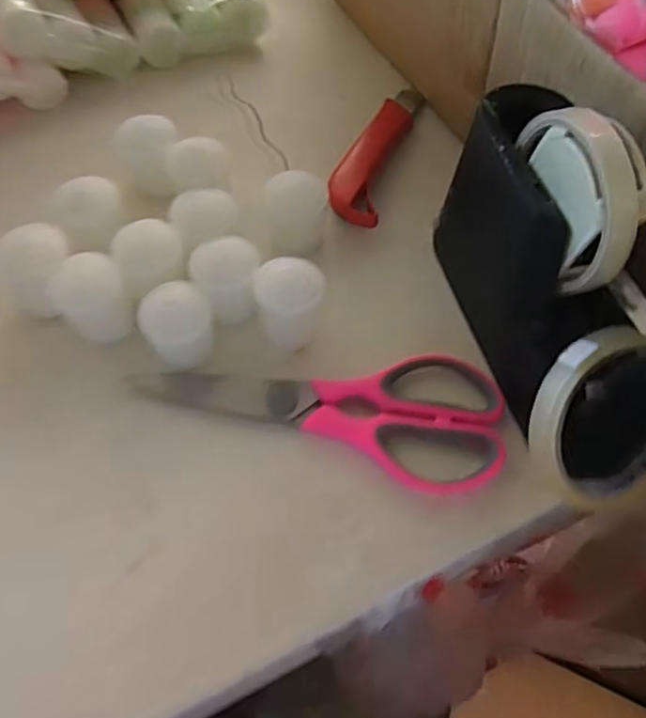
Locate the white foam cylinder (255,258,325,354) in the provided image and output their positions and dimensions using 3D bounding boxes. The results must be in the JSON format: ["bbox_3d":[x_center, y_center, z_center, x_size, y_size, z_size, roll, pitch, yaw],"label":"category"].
[{"bbox_3d":[-0.019,-0.028,0.354,0.036,0.036,0.042,5,62,0],"label":"white foam cylinder"}]

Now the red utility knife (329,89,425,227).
[{"bbox_3d":[0.038,-0.148,0.443,0.035,0.024,0.148,17,62,6],"label":"red utility knife"}]

